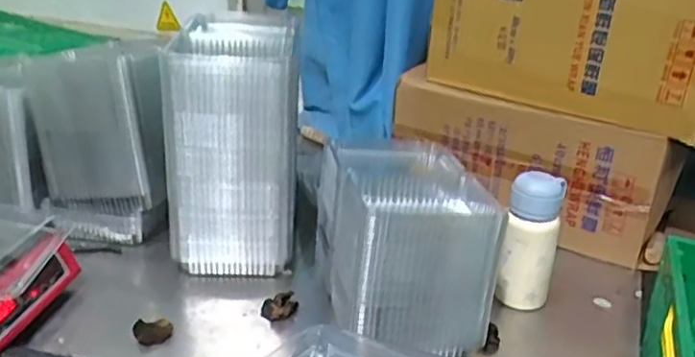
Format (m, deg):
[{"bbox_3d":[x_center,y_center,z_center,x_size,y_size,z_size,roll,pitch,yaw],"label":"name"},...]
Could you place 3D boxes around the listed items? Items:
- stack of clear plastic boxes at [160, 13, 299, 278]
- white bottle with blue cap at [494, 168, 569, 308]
[{"bbox_3d":[-0.171,-0.061,1.048,0.180,0.333,0.292,1,24,-5],"label":"stack of clear plastic boxes"},{"bbox_3d":[0.250,0.087,0.905,0.069,0.185,0.060,12,26,20],"label":"white bottle with blue cap"}]

